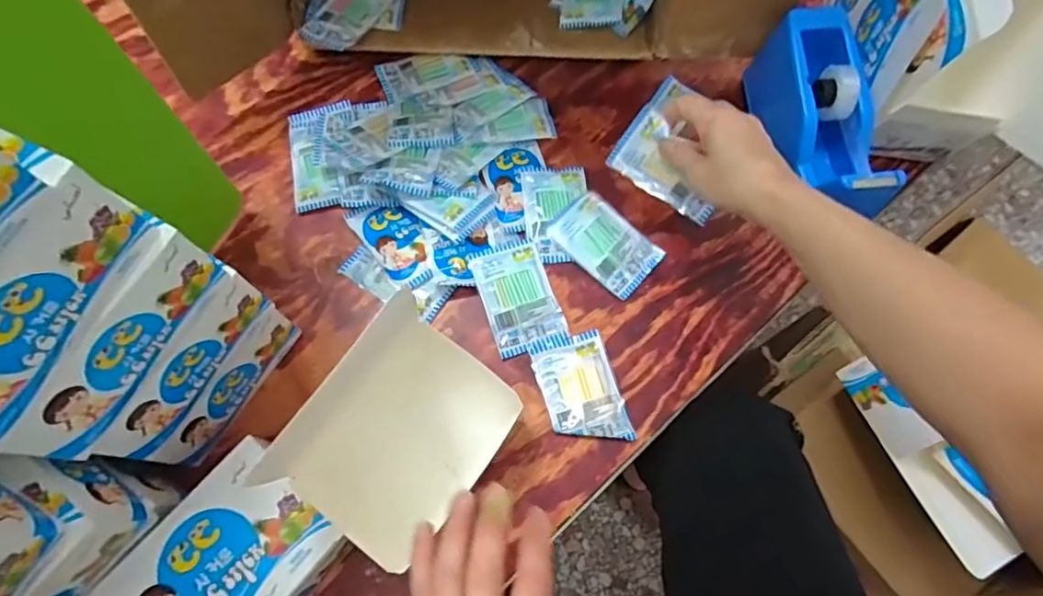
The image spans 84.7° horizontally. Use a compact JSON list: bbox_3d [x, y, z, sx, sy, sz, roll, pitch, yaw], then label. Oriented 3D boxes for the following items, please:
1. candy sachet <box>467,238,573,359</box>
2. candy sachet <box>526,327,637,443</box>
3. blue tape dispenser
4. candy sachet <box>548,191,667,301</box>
[{"bbox_3d":[-0.002,-0.002,0.523,0.066,0.011,0.106,-17,71,-6],"label":"candy sachet"},{"bbox_3d":[0.051,0.078,0.500,0.066,0.010,0.102,-16,71,-6],"label":"candy sachet"},{"bbox_3d":[0.282,-0.171,0.541,0.075,0.078,0.202,-4,70,-2],"label":"blue tape dispenser"},{"bbox_3d":[0.081,-0.053,0.548,0.066,0.009,0.098,-42,75,-14],"label":"candy sachet"}]

